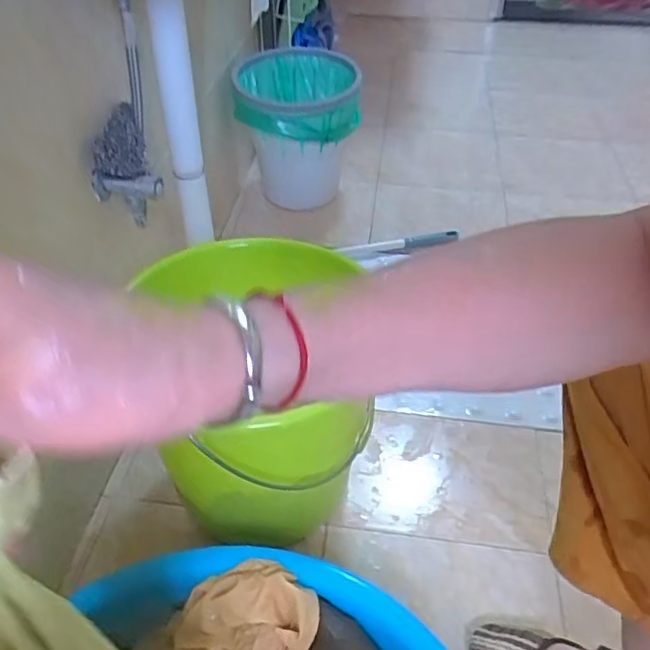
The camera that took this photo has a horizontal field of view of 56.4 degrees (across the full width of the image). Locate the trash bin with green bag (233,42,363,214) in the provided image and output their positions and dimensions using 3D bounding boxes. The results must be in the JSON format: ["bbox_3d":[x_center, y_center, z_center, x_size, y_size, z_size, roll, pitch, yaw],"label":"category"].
[{"bbox_3d":[-0.050,-0.403,1.310,0.250,0.286,0.239,0,43,0],"label":"trash bin with green bag"}]

